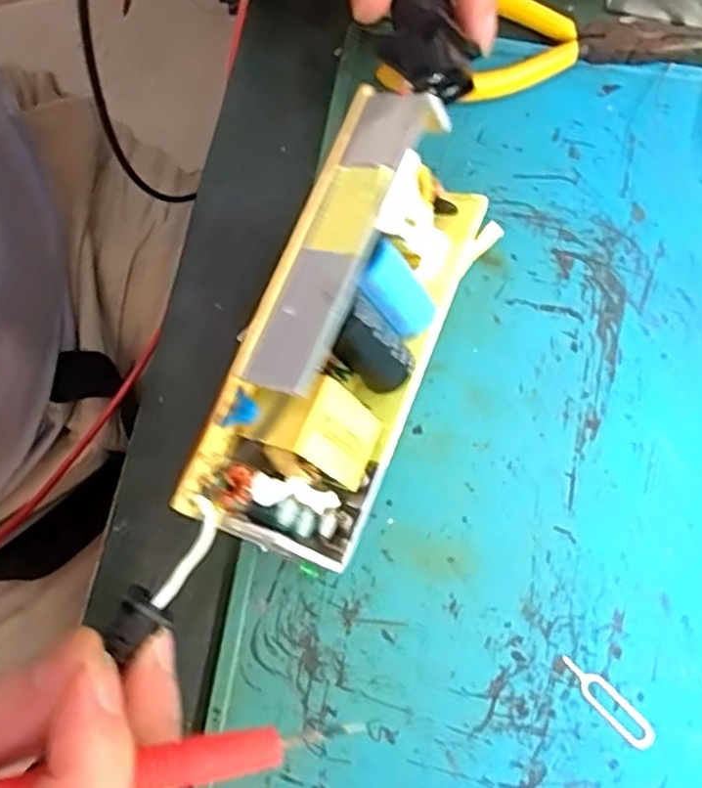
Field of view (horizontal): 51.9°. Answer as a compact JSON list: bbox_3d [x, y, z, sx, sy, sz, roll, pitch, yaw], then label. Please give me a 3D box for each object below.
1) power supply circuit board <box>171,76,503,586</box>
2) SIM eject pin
[{"bbox_3d":[0.000,-0.019,0.212,0.026,0.065,0.131,11,71,32],"label":"power supply circuit board"},{"bbox_3d":[0.077,0.091,0.214,0.009,0.004,0.034,-44,79,-10],"label":"SIM eject pin"}]

